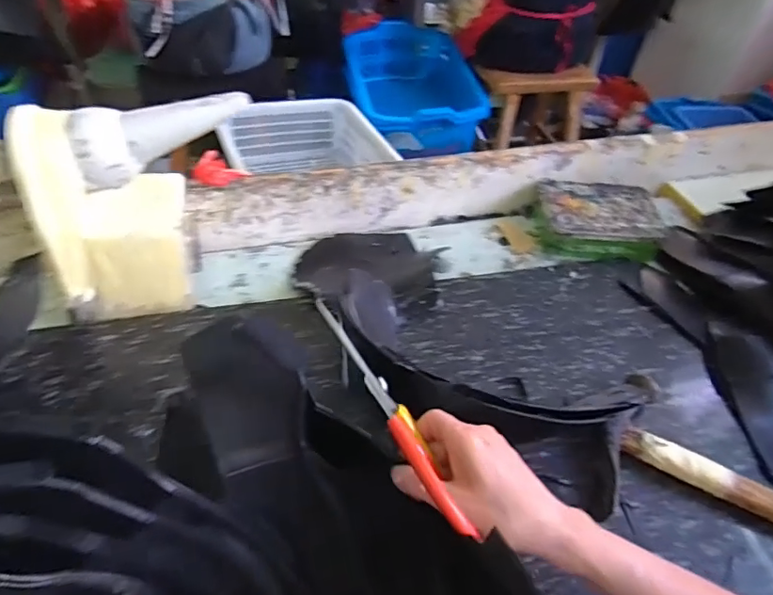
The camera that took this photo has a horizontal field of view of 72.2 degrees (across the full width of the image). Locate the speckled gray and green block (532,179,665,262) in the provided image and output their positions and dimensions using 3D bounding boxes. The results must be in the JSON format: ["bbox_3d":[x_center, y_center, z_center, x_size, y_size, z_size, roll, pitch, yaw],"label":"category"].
[{"bbox_3d":[0.279,-0.102,0.710,0.152,0.049,0.120,6,44,1],"label":"speckled gray and green block"}]

